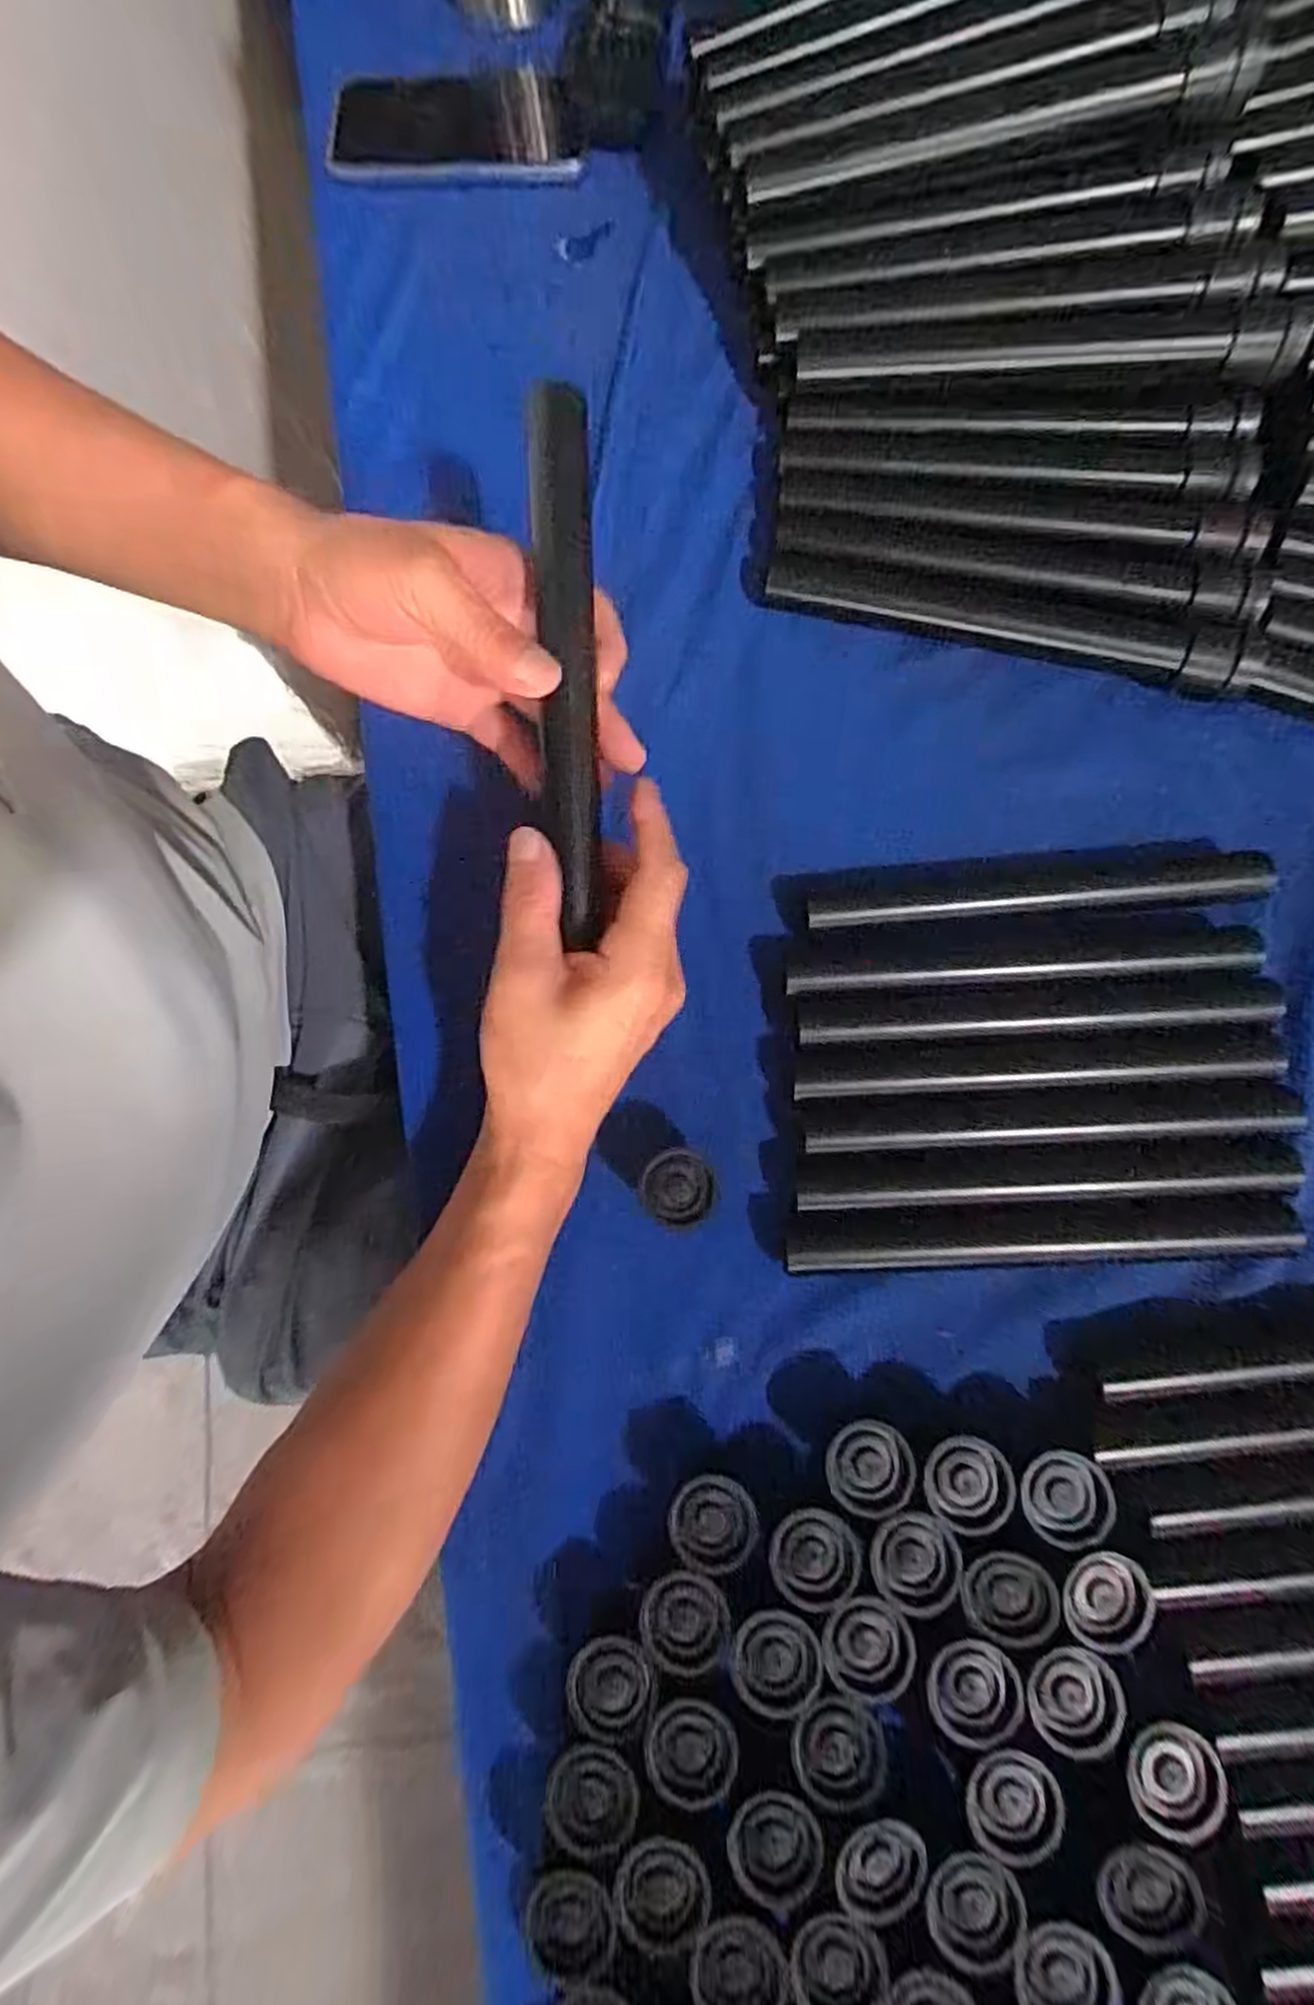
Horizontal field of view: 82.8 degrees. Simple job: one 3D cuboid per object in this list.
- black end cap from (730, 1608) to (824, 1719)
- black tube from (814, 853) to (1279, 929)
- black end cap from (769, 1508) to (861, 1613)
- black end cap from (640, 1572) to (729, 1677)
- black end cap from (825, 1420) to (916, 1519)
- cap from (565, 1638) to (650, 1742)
[{"bbox_3d":[0.046,0.252,0.286,0.033,0.007,0.031,6,80,4],"label":"black end cap"},{"bbox_3d":[0.184,-0.055,0.363,0.218,0.020,0.025,-4,79,2],"label":"black tube"},{"bbox_3d":[0.062,0.221,0.297,0.034,0.015,0.030,-24,79,-2],"label":"black end cap"},{"bbox_3d":[0.011,0.245,0.297,0.033,0.013,0.032,0,79,3],"label":"black end cap"},{"bbox_3d":[0.086,0.190,0.308,0.034,0.018,0.032,0,79,3],"label":"black end cap"},{"bbox_3d":[-0.018,0.265,0.289,0.032,0.010,0.028,-35,80,-4],"label":"cap"}]

